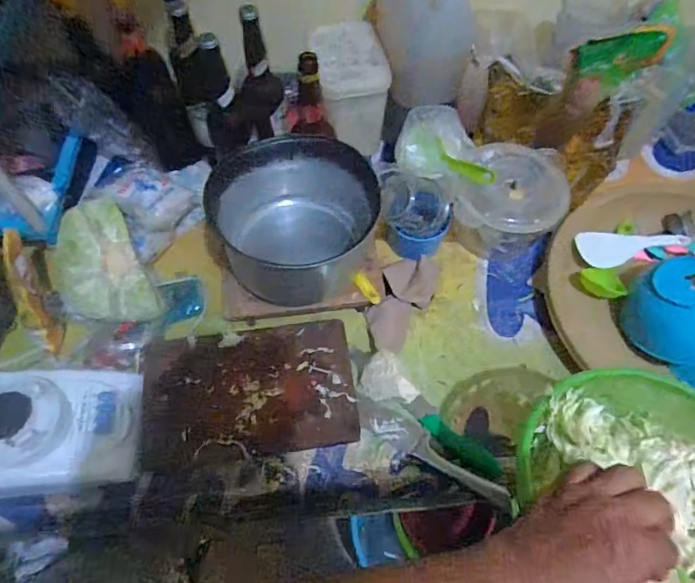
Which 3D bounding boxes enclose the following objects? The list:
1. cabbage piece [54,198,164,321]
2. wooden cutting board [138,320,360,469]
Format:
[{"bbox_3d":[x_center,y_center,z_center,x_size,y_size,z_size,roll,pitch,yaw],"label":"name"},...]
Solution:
[{"bbox_3d":[-0.340,-0.032,0.653,0.107,0.117,0.121,-19,61,-10],"label":"cabbage piece"},{"bbox_3d":[-0.134,0.132,0.636,0.279,0.023,0.164,-7,70,0],"label":"wooden cutting board"}]

